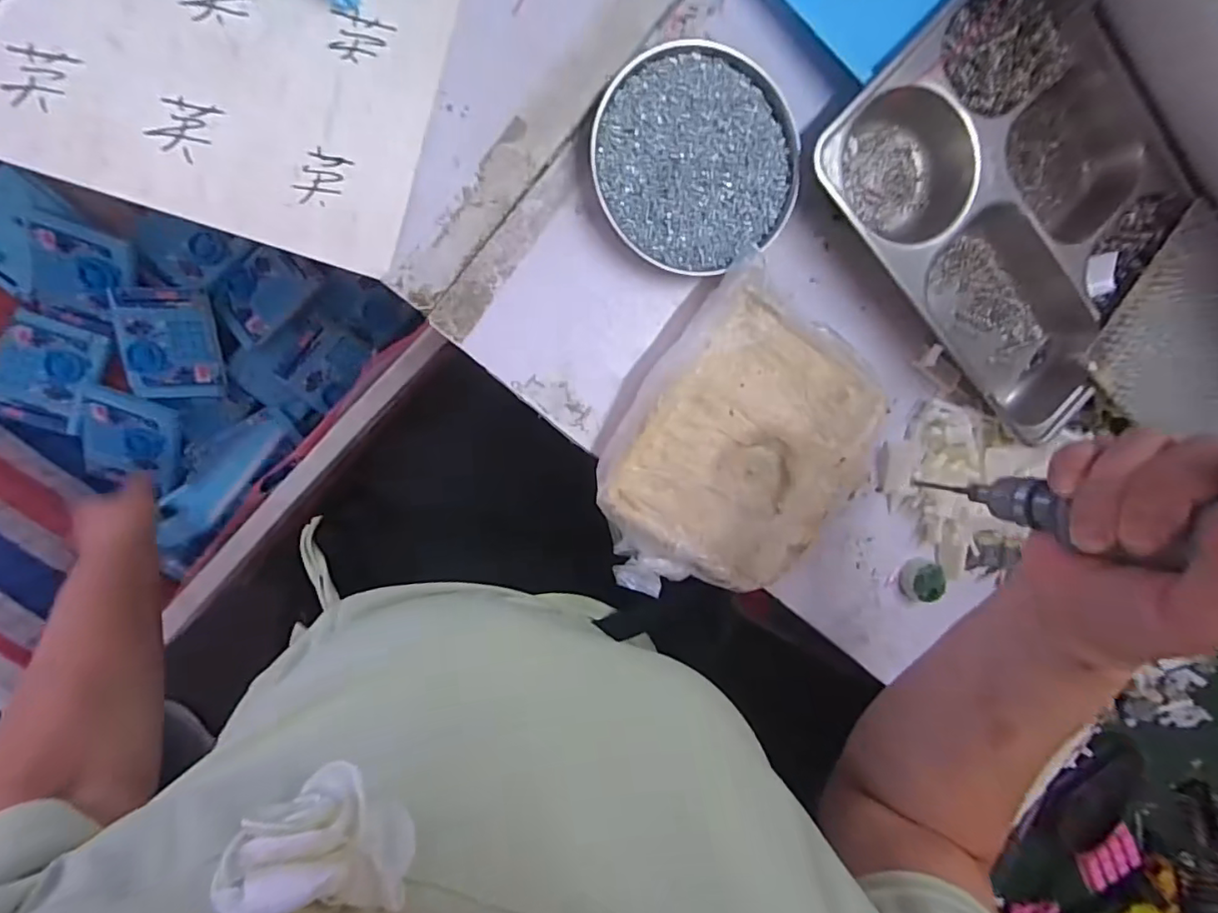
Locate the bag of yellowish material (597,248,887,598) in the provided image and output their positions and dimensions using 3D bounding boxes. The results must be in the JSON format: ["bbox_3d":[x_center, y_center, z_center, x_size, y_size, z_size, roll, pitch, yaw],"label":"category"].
[{"bbox_3d":[0.089,0.001,0.397,0.162,0.038,0.213,32,95,-7],"label":"bag of yellowish material"}]

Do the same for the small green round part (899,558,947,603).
[{"bbox_3d":[0.254,0.101,0.464,0.032,0.014,0.032,0,98,-3],"label":"small green round part"}]

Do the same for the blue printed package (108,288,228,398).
[{"bbox_3d":[-0.659,-0.168,0.865,0.128,0.014,0.160,-4,107,-17],"label":"blue printed package"}]

